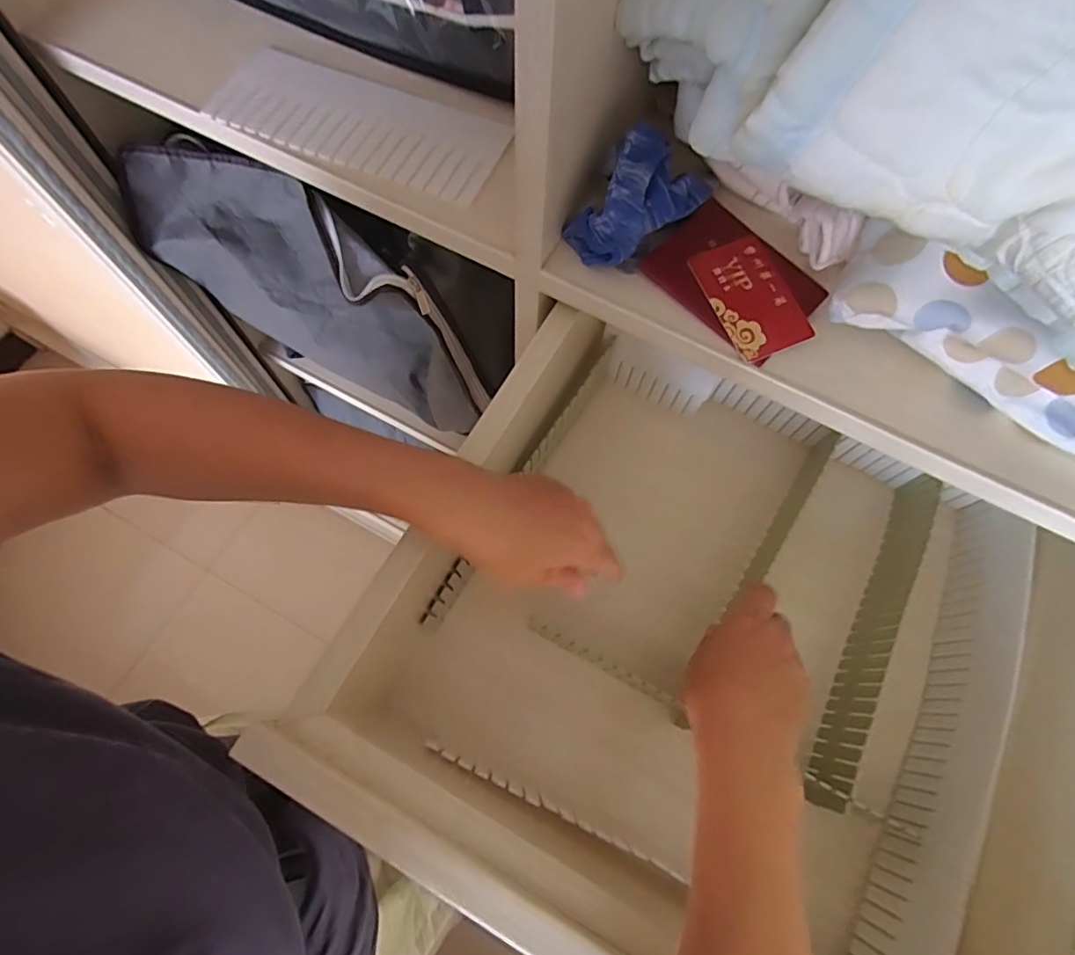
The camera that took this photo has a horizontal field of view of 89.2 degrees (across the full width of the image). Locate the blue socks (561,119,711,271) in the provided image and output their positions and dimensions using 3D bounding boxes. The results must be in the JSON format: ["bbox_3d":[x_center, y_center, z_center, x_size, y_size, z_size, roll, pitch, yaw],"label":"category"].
[{"bbox_3d":[0.076,-0.197,0.373,0.054,0.065,0.123,43,73,13],"label":"blue socks"}]

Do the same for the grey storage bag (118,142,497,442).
[{"bbox_3d":[-0.239,-0.193,0.570,0.388,0.211,0.139,38,72,11],"label":"grey storage bag"}]

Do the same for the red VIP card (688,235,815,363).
[{"bbox_3d":[0.145,-0.122,0.371,0.054,0.004,0.085,-22,78,-7],"label":"red VIP card"}]

